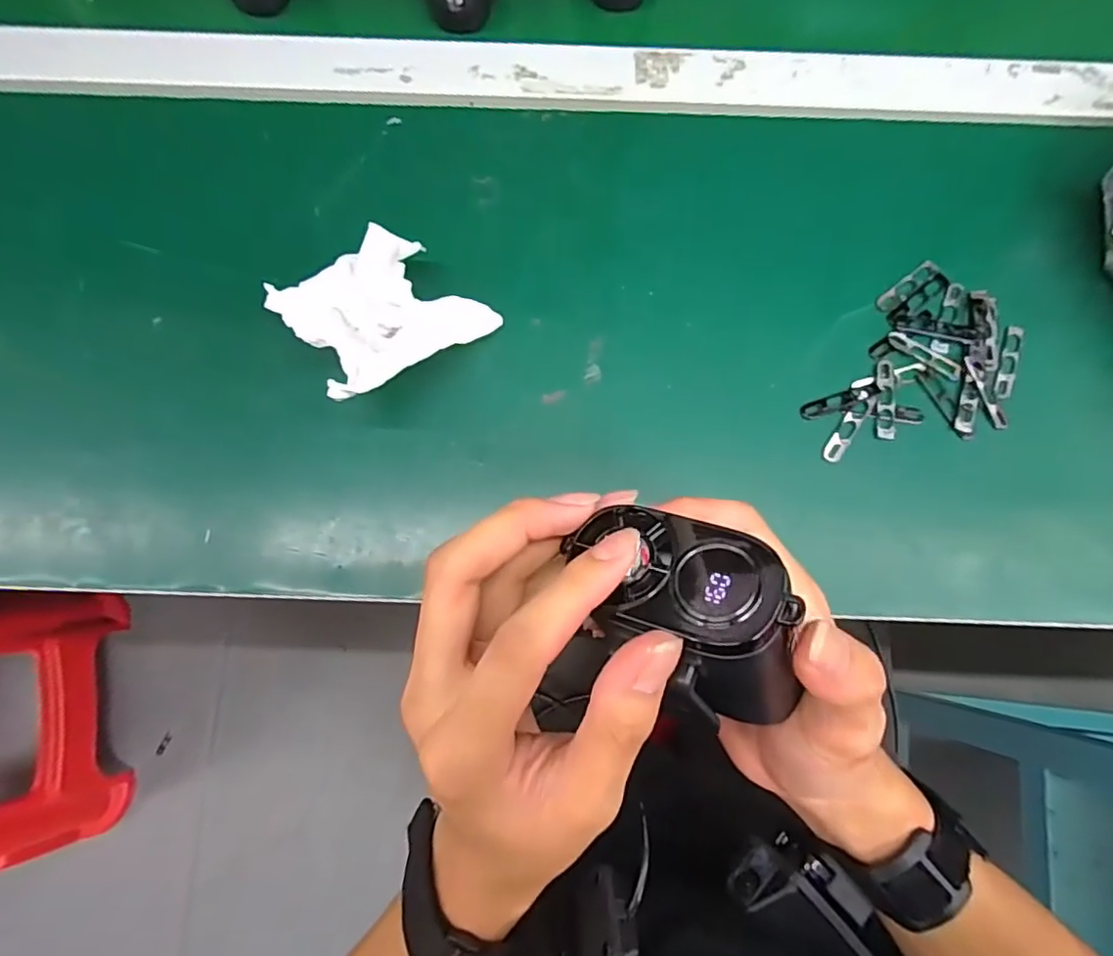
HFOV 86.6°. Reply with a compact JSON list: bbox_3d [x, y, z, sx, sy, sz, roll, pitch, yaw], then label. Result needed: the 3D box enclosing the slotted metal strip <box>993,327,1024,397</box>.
[{"bbox_3d":[0.251,-0.064,0.327,0.010,0.004,0.043,19,80,3],"label":"slotted metal strip"}]

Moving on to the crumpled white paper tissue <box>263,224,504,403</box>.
[{"bbox_3d":[-0.093,-0.092,0.310,0.090,0.046,0.090,-38,81,-7],"label":"crumpled white paper tissue"}]

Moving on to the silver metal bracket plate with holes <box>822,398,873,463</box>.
[{"bbox_3d":[0.157,-0.027,0.319,0.010,0.004,0.041,35,81,6],"label":"silver metal bracket plate with holes"}]

